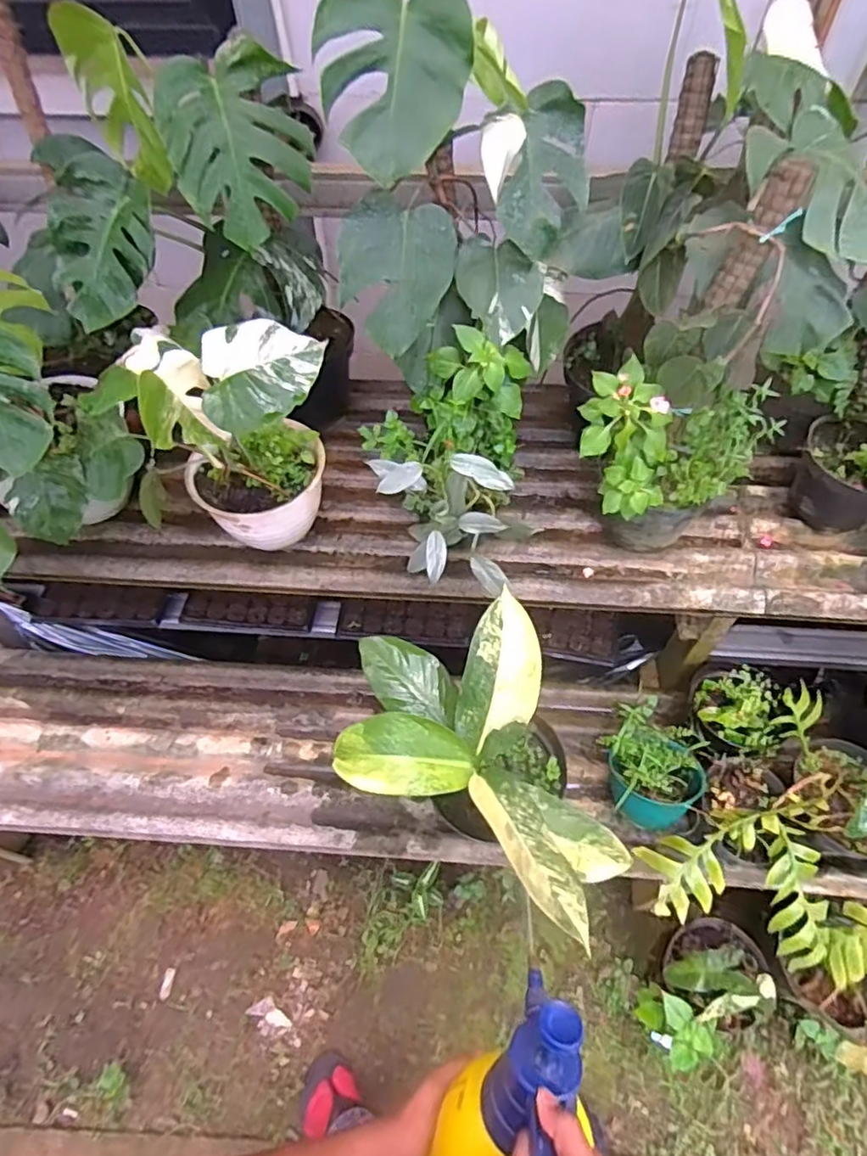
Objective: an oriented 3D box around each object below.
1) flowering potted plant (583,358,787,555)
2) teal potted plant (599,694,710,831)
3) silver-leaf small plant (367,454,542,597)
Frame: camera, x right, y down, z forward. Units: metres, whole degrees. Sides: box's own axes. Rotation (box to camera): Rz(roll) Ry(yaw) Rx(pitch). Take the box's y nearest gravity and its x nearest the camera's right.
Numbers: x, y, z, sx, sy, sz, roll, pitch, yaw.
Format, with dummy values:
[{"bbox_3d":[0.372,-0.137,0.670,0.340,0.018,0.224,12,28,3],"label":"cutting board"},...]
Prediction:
[{"bbox_3d":[0.339,-0.164,0.910,0.272,0.280,0.158,-15,57,-8],"label":"flowering potted plant"},{"bbox_3d":[0.369,0.312,1.036,0.167,0.143,0.161,-1,56,1],"label":"teal potted plant"},{"bbox_3d":[0.024,-0.058,0.898,0.192,0.247,0.117,-4,56,-1],"label":"silver-leaf small plant"}]

